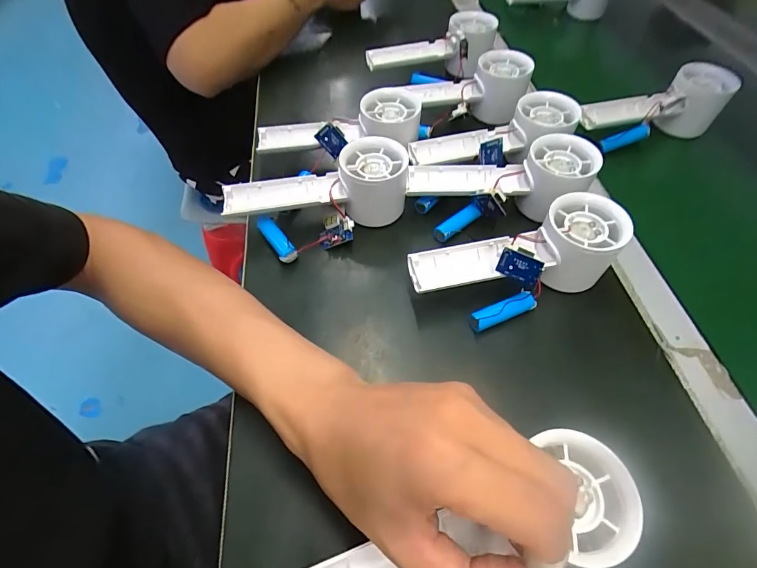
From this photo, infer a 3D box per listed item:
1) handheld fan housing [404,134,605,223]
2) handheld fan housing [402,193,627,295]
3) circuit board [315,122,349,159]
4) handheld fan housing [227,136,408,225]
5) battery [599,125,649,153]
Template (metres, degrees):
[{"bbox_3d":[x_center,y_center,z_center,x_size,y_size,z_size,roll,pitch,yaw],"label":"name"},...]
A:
[{"bbox_3d":[0.106,-0.088,0.347,0.158,0.044,0.061,-5,55,-2],"label":"handheld fan housing"},{"bbox_3d":[0.103,-0.019,0.296,0.154,0.046,0.054,-16,56,-10],"label":"handheld fan housing"},{"bbox_3d":[-0.043,-0.133,0.368,0.023,0.029,0.007,-24,47,33],"label":"circuit board"},{"bbox_3d":[-0.056,-0.084,0.348,0.158,0.053,0.055,-3,55,-1],"label":"handheld fan housing"},{"bbox_3d":[0.265,-0.158,0.426,0.051,0.015,0.014,-20,30,0],"label":"battery"}]

